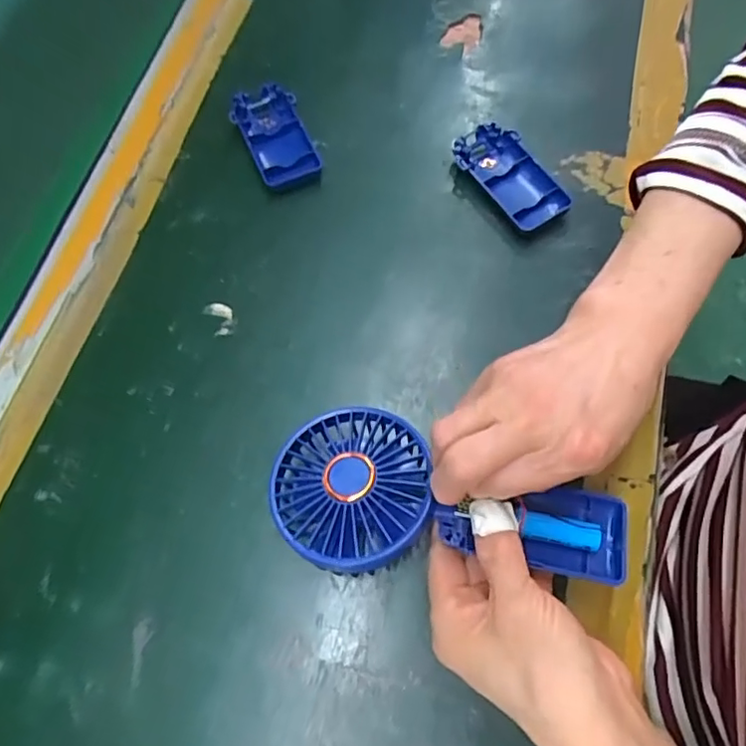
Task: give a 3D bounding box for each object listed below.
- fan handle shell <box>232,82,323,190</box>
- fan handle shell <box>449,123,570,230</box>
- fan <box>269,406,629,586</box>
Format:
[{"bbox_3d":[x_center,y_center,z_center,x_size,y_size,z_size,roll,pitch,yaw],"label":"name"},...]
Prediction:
[{"bbox_3d":[-0.074,-0.181,0.432,0.046,0.013,0.091,-22,69,-7],"label":"fan handle shell"},{"bbox_3d":[0.099,-0.141,0.408,0.047,0.014,0.093,-33,71,-11],"label":"fan handle shell"},{"bbox_3d":[0.039,0.068,0.292,0.182,0.027,0.082,12,69,1],"label":"fan"}]

